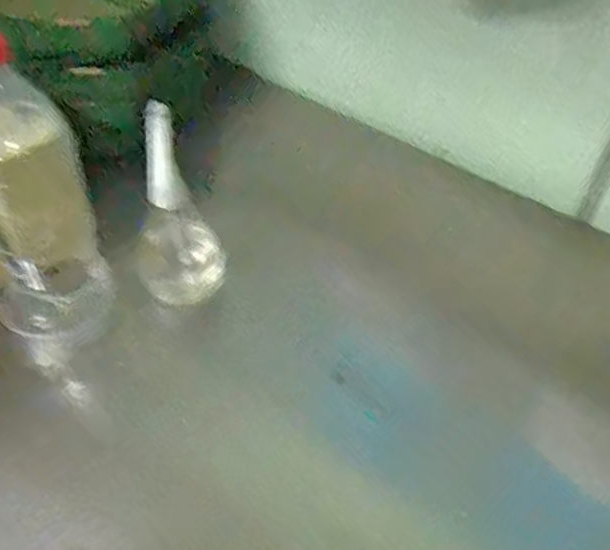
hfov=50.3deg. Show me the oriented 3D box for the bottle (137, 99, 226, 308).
[{"bbox_3d":[-0.131,-0.062,0.657,0.083,0.206,0.075,-6,53,-7],"label":"bottle"}]

